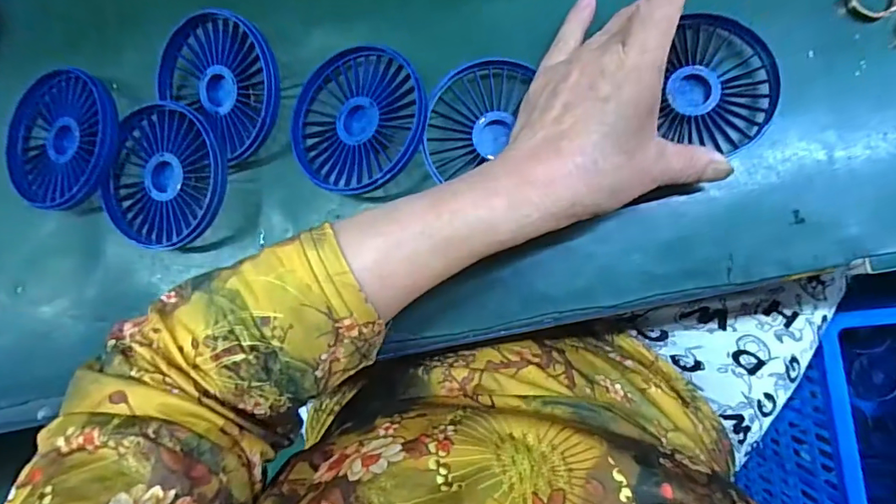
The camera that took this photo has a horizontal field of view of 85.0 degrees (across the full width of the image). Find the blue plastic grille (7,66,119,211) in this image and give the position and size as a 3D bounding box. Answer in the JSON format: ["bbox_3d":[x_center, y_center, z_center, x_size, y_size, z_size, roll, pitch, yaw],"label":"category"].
[{"bbox_3d":[-0.251,-0.073,0.320,0.078,0.021,0.087,10,87,6],"label":"blue plastic grille"}]

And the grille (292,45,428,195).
[{"bbox_3d":[-0.052,-0.078,0.292,0.084,0.016,0.085,-3,82,23],"label":"grille"}]

